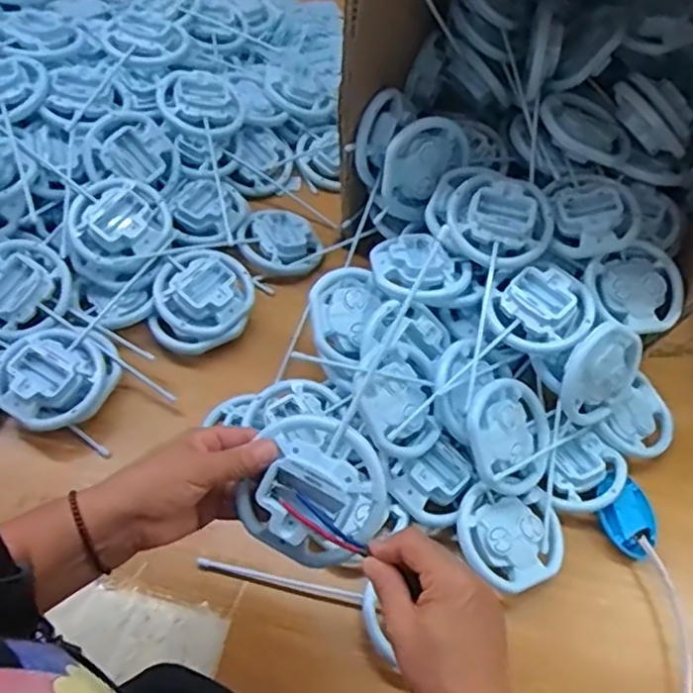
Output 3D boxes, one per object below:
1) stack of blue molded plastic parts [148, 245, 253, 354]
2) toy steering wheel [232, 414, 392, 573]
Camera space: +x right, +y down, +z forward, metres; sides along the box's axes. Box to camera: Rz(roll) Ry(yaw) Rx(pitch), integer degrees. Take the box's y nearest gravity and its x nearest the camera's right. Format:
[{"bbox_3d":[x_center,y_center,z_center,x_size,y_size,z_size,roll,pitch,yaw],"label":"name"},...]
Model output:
[{"bbox_3d":[-0.158,-0.054,0.745,0.104,0.048,0.119,9,56,1],"label":"stack of blue molded plastic parts"},{"bbox_3d":[-0.023,0.101,0.463,0.096,0.028,0.099,25,93,9],"label":"toy steering wheel"}]

